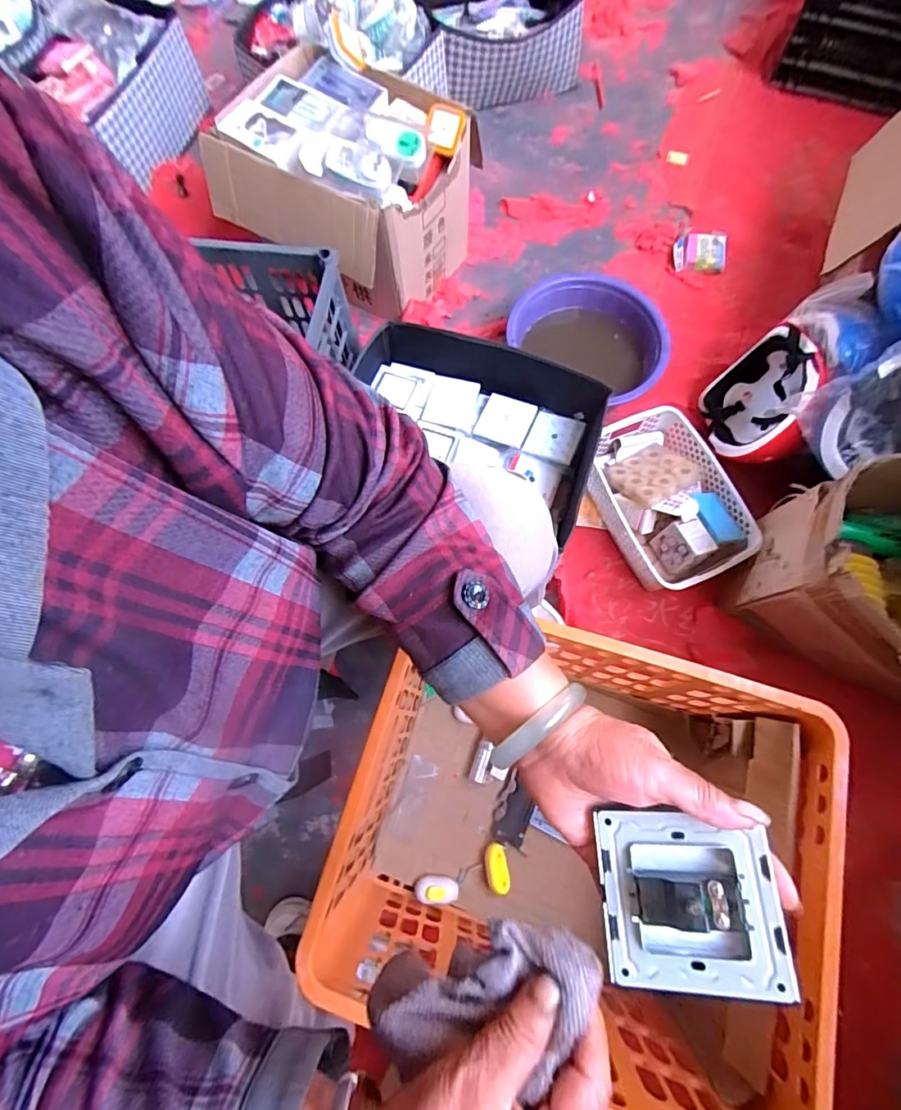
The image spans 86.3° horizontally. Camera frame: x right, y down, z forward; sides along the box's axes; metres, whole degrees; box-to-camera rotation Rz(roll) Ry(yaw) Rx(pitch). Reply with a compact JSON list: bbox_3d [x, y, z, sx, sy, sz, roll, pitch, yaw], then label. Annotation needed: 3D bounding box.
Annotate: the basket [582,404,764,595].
[{"bbox_3d":[0.370,-0.096,0.829,0.210,0.088,0.300,-23,72,-6],"label":"basket"}]

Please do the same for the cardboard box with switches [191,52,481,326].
[{"bbox_3d":[-0.206,-0.724,0.967,0.416,0.284,0.350,30,75,11],"label":"cardboard box with switches"}]

